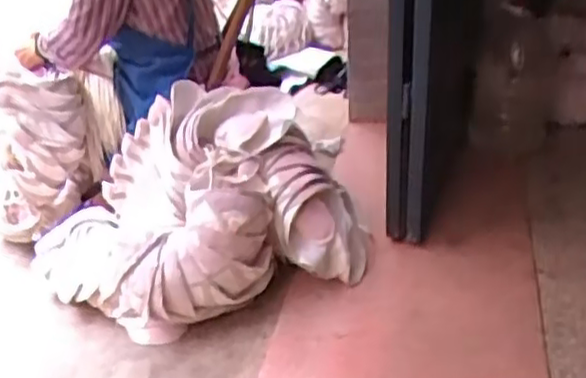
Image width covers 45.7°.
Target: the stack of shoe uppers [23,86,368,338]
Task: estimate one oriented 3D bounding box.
[{"bbox_3d":[-0.205,0.038,1.509,0.643,0.357,0.440,-19,33,-25],"label":"stack of shoe uppers"}]

